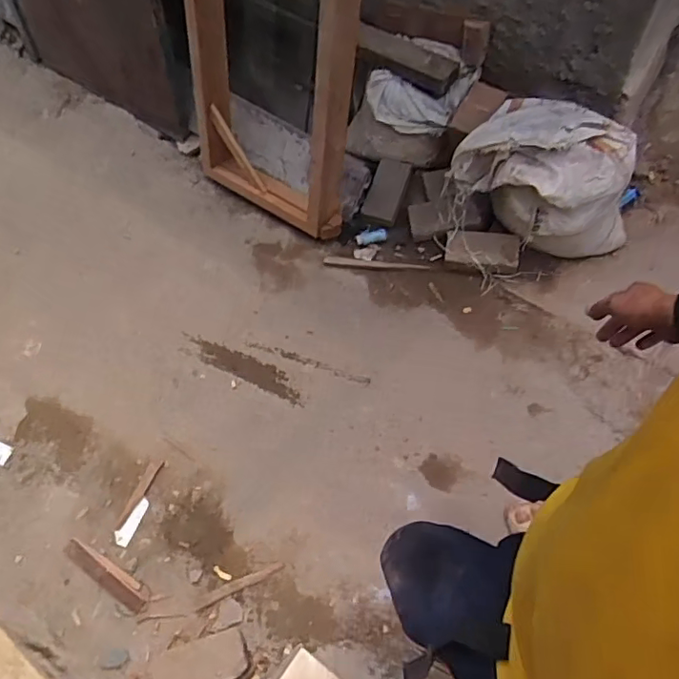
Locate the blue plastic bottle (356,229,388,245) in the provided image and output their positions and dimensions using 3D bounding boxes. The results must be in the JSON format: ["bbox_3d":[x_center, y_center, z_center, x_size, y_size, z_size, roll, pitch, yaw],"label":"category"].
[{"bbox_3d":[0.103,-0.328,1.778,0.100,0.028,0.039,-11,67,3],"label":"blue plastic bottle"}]

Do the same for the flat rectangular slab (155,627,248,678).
[{"bbox_3d":[-0.328,0.763,1.311,0.212,0.016,0.109,-16,65,-6],"label":"flat rectangular slab"}]

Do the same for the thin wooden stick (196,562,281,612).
[{"bbox_3d":[-0.252,0.617,1.393,0.235,0.007,0.026,-26,67,-4],"label":"thin wooden stick"}]

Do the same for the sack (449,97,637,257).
[{"bbox_3d":[0.594,-0.440,1.577,0.477,0.333,0.288,30,75,17],"label":"sack"}]

